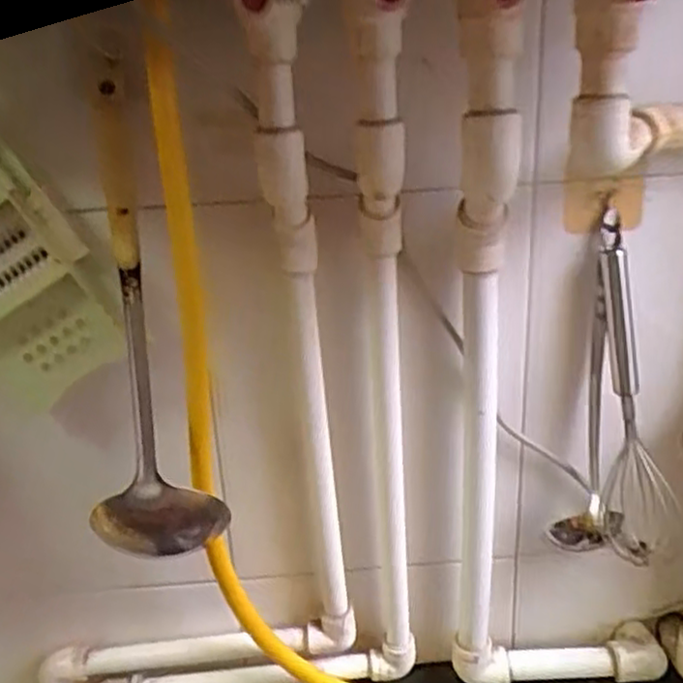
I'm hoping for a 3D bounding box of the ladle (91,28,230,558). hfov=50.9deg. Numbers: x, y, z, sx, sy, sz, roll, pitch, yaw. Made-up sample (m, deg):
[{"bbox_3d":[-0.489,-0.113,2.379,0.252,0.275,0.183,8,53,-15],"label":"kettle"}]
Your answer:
[{"bbox_3d":[-0.140,-0.009,0.466,0.082,0.343,0.081,-12,23,-20],"label":"ladle"}]

